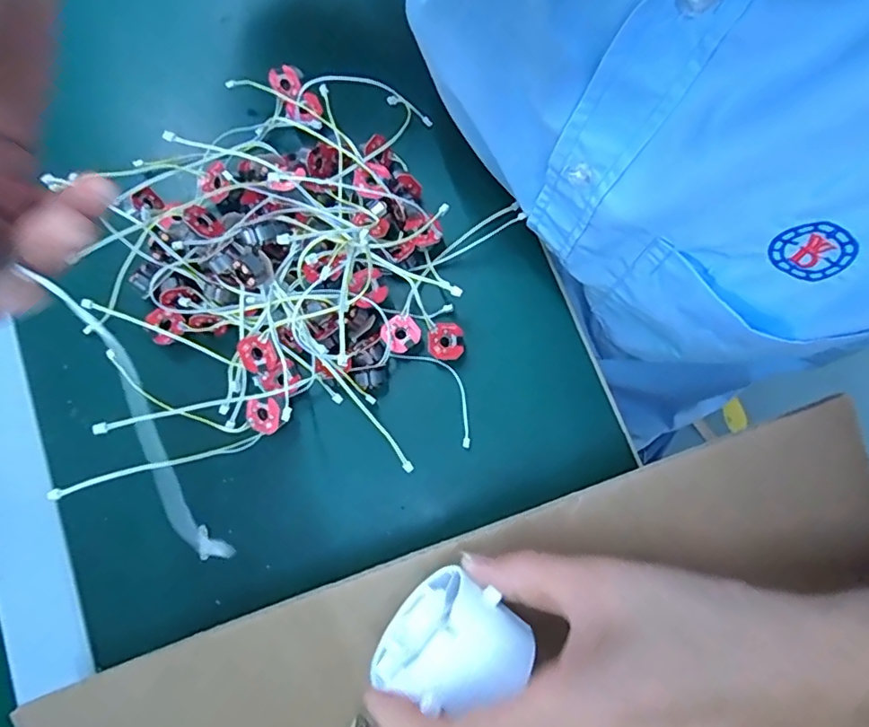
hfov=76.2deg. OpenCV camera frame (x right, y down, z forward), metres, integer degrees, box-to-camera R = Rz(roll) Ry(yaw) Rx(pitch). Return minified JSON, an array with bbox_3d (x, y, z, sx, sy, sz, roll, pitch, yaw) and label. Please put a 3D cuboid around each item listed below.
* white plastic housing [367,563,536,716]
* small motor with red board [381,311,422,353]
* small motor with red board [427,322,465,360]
[{"bbox_3d":[0.006,0.101,0.195,0.039,0.041,0.048,43,83,8],"label":"white plastic housing"},{"bbox_3d":[-0.018,-0.016,0.299,0.019,0.013,0.019,-41,81,-6],"label":"small motor with red board"},{"bbox_3d":[0.006,-0.011,0.298,0.019,0.011,0.020,0,80,1],"label":"small motor with red board"}]

